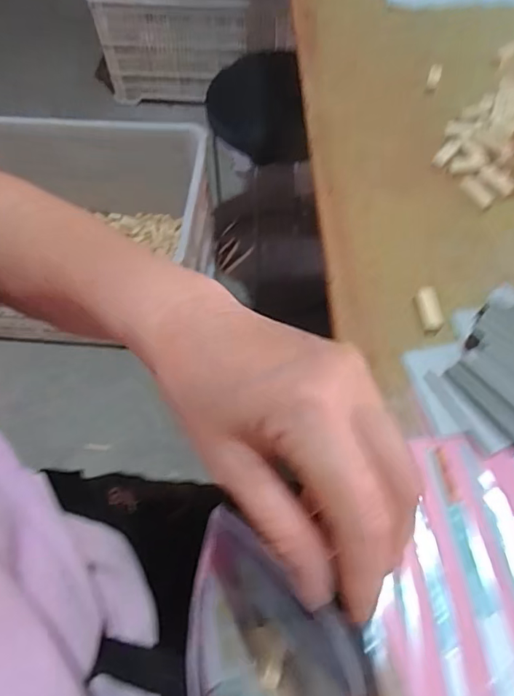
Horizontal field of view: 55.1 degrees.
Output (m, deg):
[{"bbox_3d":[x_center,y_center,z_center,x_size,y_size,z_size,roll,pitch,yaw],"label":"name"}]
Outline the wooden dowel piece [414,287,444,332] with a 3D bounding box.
[{"bbox_3d":[0.118,-0.026,0.336,0.014,0.010,0.031,-5,58,0],"label":"wooden dowel piece"}]

